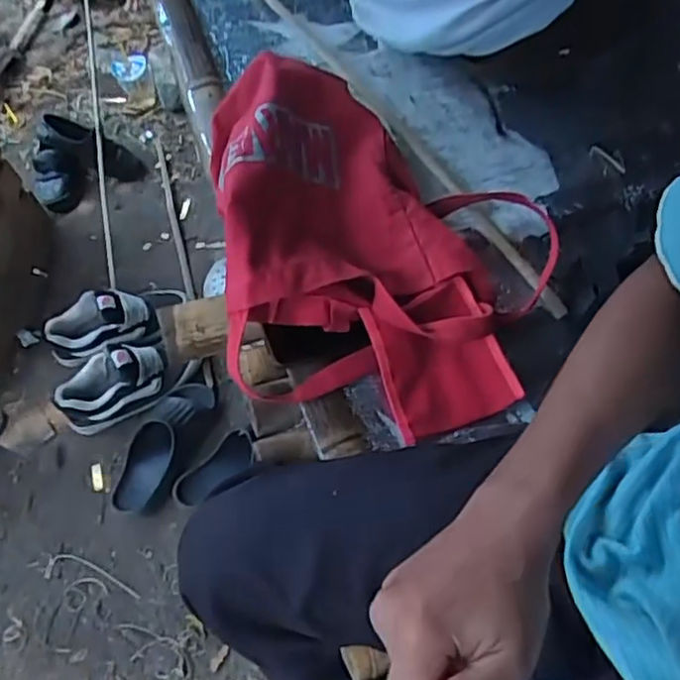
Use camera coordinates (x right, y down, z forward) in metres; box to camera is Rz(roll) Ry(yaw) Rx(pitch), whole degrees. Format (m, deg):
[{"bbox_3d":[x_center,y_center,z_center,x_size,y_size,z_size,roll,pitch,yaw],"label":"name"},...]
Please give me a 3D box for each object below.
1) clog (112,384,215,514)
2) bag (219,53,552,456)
[{"bbox_3d":[-0.307,0.188,1.179,0.099,0.066,0.258,21,61,13],"label":"clog"},{"bbox_3d":[0.049,-0.132,0.717,0.354,0.118,0.450,-8,59,-4],"label":"bag"}]

